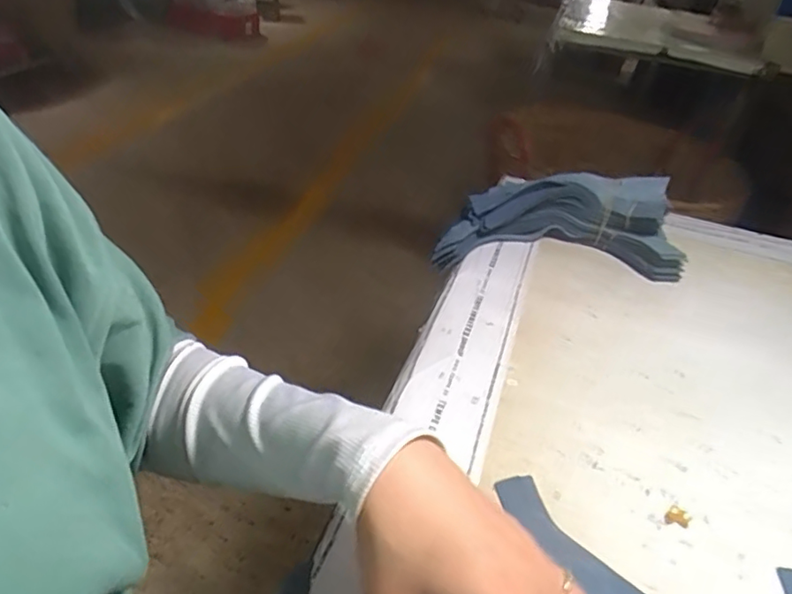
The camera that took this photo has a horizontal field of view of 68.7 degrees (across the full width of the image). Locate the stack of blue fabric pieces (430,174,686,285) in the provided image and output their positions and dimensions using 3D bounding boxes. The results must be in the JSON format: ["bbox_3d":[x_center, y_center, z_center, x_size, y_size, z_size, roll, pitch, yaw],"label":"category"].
[{"bbox_3d":[0.163,-0.081,0.589,0.230,0.071,0.104,7,35,0],"label":"stack of blue fabric pieces"}]

